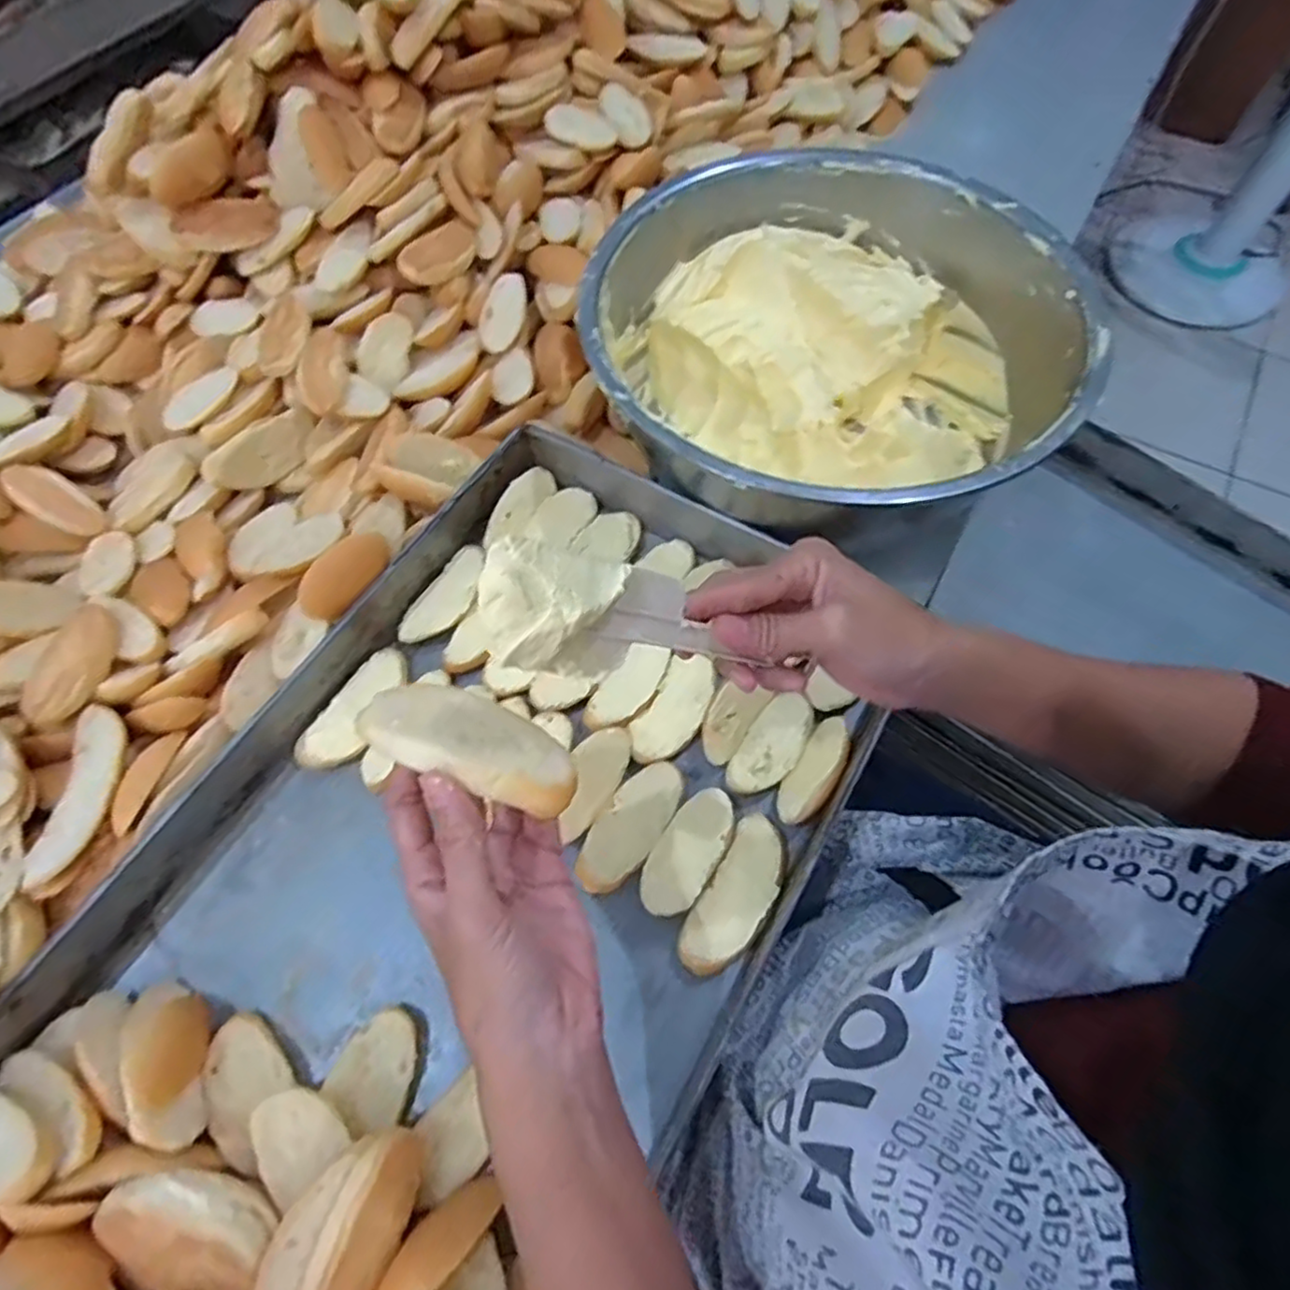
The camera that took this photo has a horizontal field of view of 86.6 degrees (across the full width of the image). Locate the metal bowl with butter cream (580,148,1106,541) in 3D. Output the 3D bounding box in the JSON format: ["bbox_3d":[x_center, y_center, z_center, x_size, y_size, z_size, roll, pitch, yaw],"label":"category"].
[{"bbox_3d":[0.150,-0.236,0.585,0.380,0.140,0.375,0,64,1],"label":"metal bowl with butter cream"}]

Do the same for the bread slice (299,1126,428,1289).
[{"bbox_3d":[-0.146,0.304,0.348,0.036,0.026,0.094,15,52,8],"label":"bread slice"}]

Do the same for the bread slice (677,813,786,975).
[{"bbox_3d":[0.062,0.165,0.451,0.042,0.019,0.105,28,67,14],"label":"bread slice"}]

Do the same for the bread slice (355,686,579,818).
[{"bbox_3d":[-0.072,0.044,0.291,0.093,0.015,0.043,21,37,12],"label":"bread slice"}]

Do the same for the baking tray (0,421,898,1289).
[{"bbox_3d":[-0.104,0.136,0.440,0.363,0.067,0.594,29,67,14],"label":"baking tray"}]

